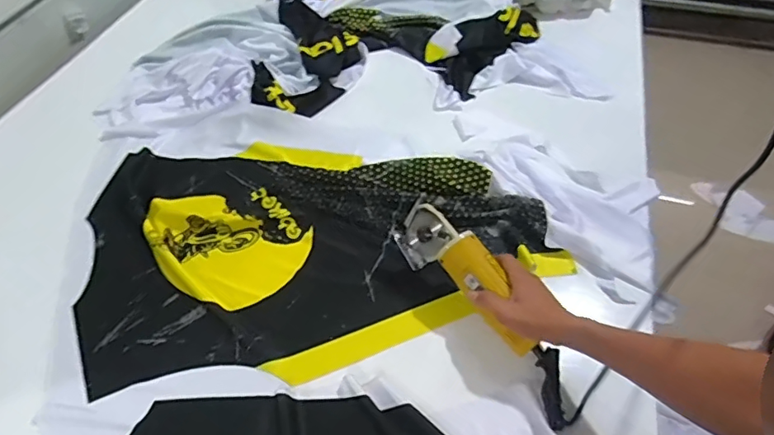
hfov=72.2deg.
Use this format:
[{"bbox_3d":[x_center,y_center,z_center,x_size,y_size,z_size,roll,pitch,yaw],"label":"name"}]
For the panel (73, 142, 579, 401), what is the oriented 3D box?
[{"bbox_3d":[-0.114,0.009,0.832,0.672,0.025,0.451,-12,50,-8],"label":"panel"}]

